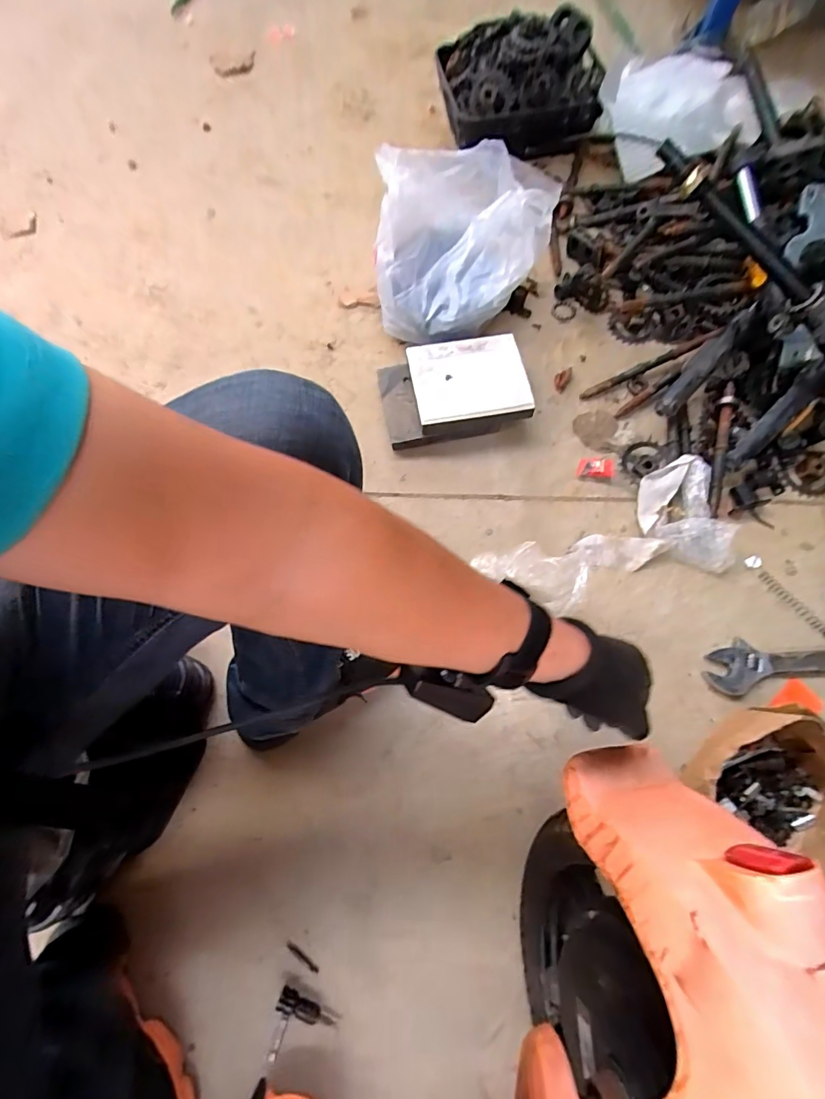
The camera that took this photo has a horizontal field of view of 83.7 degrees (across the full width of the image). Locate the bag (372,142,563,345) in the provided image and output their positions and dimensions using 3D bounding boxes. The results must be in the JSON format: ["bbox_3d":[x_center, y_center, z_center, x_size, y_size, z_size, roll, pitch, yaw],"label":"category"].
[{"bbox_3d":[0.086,-0.512,0.799,0.298,0.175,0.276,3,71,2],"label":"bag"}]

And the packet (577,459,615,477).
[{"bbox_3d":[0.298,-0.135,0.750,0.057,0.010,0.036,4,71,3],"label":"packet"}]

